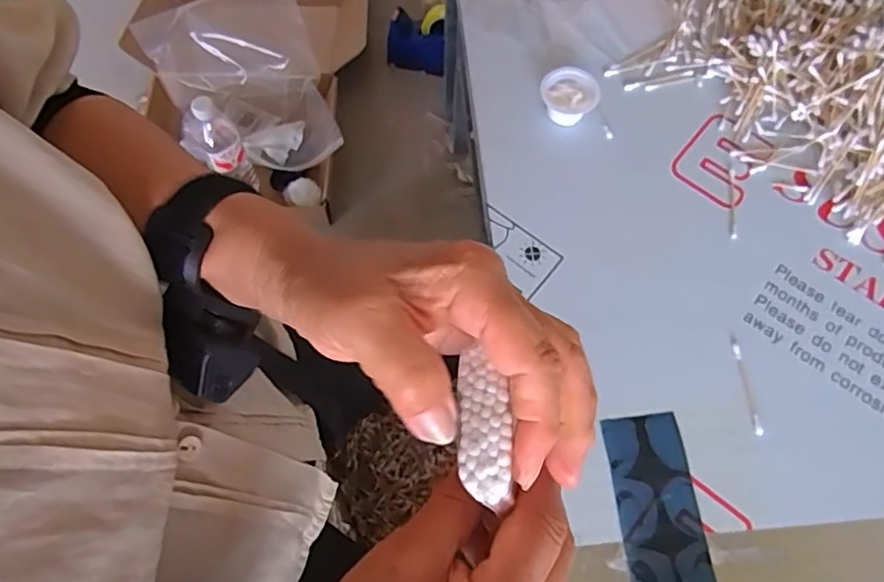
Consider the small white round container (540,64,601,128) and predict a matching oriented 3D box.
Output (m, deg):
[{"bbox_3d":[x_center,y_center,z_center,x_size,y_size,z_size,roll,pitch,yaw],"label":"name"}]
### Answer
[{"bbox_3d":[0.122,-0.186,0.587,0.053,0.027,0.048,20,67,9],"label":"small white round container"}]

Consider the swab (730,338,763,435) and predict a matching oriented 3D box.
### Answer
[{"bbox_3d":[0.243,0.074,0.492,0.007,0.004,0.080,-3,66,-1],"label":"swab"}]

